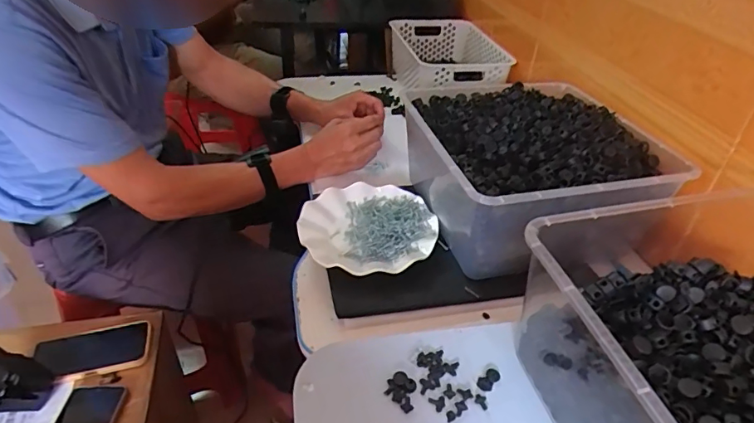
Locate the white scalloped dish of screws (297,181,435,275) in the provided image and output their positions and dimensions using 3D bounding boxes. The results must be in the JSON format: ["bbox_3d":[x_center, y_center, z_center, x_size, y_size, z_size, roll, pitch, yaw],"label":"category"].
[{"bbox_3d":[-0.012,0.023,0.653,0.179,0.025,0.179,7,38,4],"label":"white scalloped dish of screws"}]

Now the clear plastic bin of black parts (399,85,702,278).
[{"bbox_3d":[0.206,-0.064,0.680,0.297,0.137,0.297,-7,39,-13],"label":"clear plastic bin of black parts"}]

